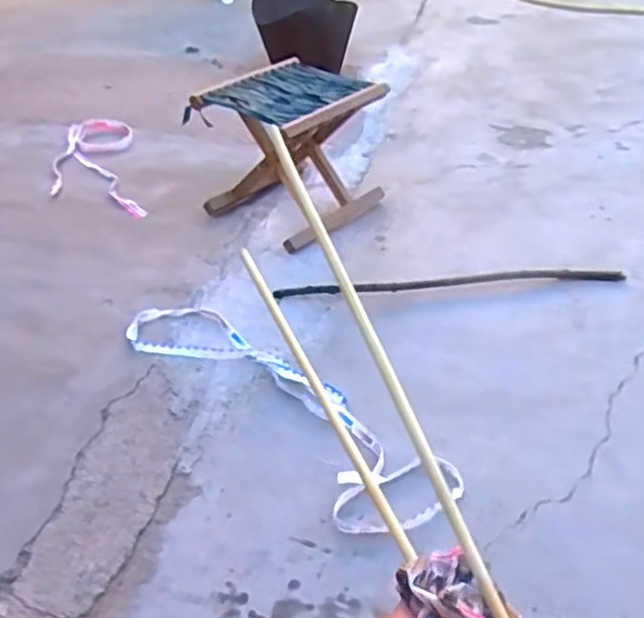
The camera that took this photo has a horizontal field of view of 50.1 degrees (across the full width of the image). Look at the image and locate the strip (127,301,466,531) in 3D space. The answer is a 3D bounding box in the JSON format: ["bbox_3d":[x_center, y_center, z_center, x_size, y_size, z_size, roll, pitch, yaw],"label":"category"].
[{"bbox_3d":[-0.084,0.142,1.094,0.654,0.030,0.165,31,51,33],"label":"strip"}]

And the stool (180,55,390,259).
[{"bbox_3d":[-0.064,-0.335,1.473,0.285,0.278,0.289,28,49,32],"label":"stool"}]

